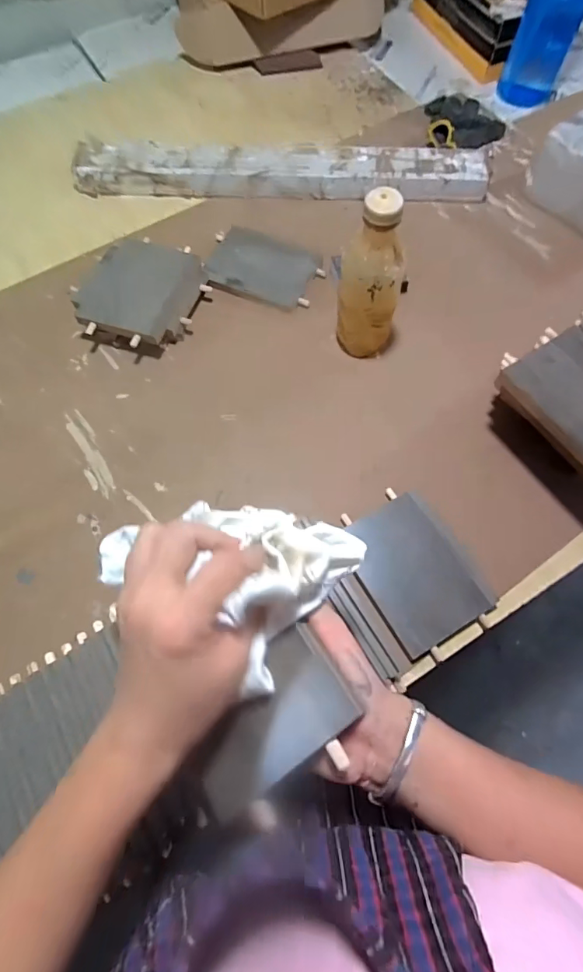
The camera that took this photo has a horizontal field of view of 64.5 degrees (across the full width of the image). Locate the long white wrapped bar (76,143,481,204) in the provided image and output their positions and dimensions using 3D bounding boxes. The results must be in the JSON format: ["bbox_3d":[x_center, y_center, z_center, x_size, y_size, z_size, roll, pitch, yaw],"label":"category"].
[{"bbox_3d":[-0.018,-0.518,0.767,0.676,0.042,0.099,2,67,1],"label":"long white wrapped bar"}]

